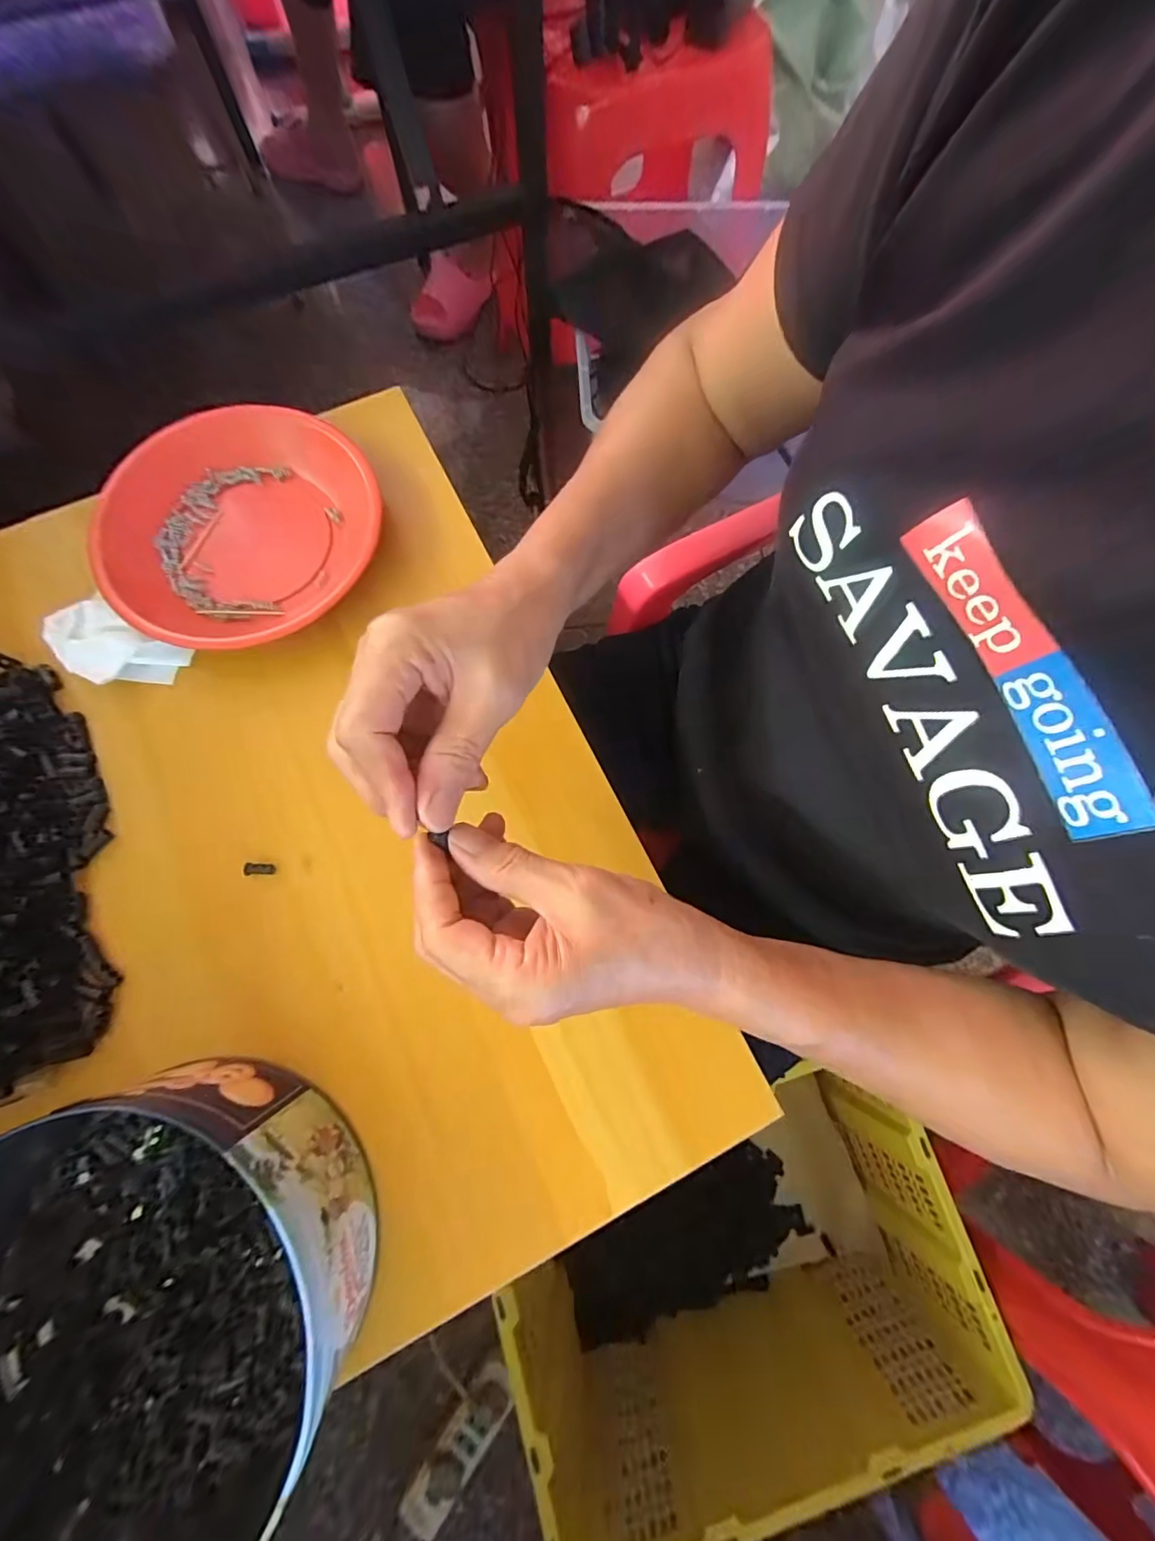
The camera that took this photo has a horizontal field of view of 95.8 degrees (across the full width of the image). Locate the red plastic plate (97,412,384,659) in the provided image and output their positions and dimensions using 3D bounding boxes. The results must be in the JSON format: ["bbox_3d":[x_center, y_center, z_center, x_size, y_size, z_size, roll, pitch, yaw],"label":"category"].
[{"bbox_3d":[-0.242,-0.178,0.377,0.186,0.038,0.182,0,75,-1],"label":"red plastic plate"}]

